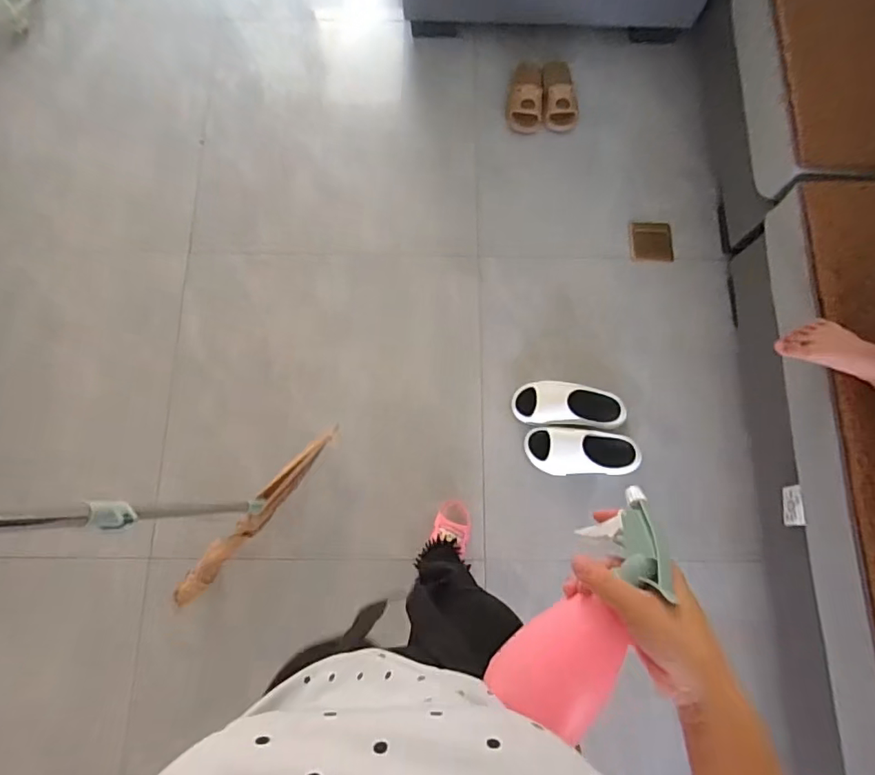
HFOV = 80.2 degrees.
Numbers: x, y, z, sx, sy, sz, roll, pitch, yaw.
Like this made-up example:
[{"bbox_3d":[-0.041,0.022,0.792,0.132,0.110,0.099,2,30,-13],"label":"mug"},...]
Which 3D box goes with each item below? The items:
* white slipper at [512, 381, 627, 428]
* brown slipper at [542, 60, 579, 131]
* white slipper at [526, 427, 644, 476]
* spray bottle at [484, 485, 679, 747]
[{"bbox_3d":[0.330,0.040,1.286,0.279,0.077,0.121,4,77,3],"label":"white slipper"},{"bbox_3d":[0.349,-0.867,1.505,0.115,0.067,0.237,3,77,2],"label":"brown slipper"},{"bbox_3d":[0.358,0.157,1.255,0.283,0.071,0.126,4,77,3],"label":"white slipper"},{"bbox_3d":[0.119,0.173,0.395,0.075,0.063,0.189,32,93,8],"label":"spray bottle"}]

